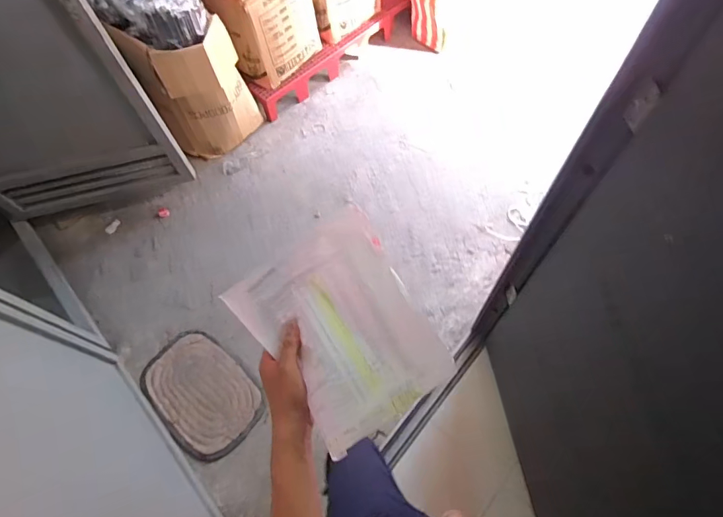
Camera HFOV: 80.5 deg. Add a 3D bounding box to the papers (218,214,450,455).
[{"bbox_3d":[-0.023,0.092,0.578,0.218,0.061,0.272,-34,78,-22],"label":"papers"}]

